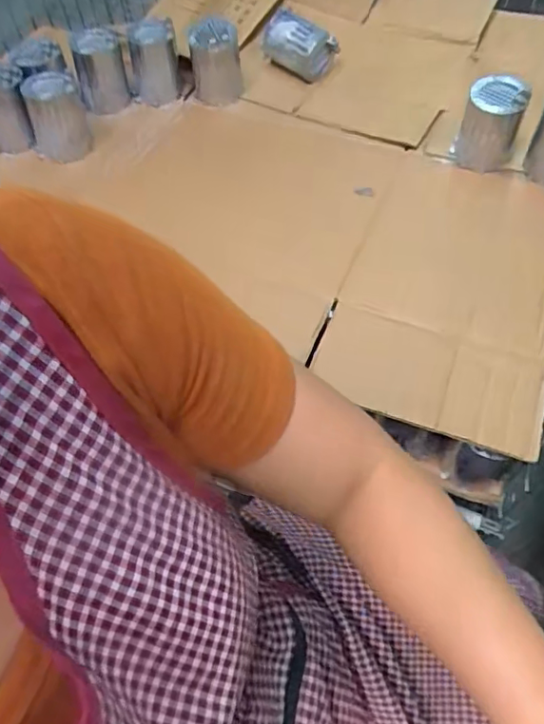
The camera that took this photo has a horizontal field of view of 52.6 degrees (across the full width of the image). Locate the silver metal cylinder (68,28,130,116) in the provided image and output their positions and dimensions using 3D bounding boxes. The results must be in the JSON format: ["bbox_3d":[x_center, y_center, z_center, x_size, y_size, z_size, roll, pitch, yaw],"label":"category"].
[{"bbox_3d":[-0.326,-0.555,1.048,0.089,0.126,0.081,-9,56,-3],"label":"silver metal cylinder"}]

